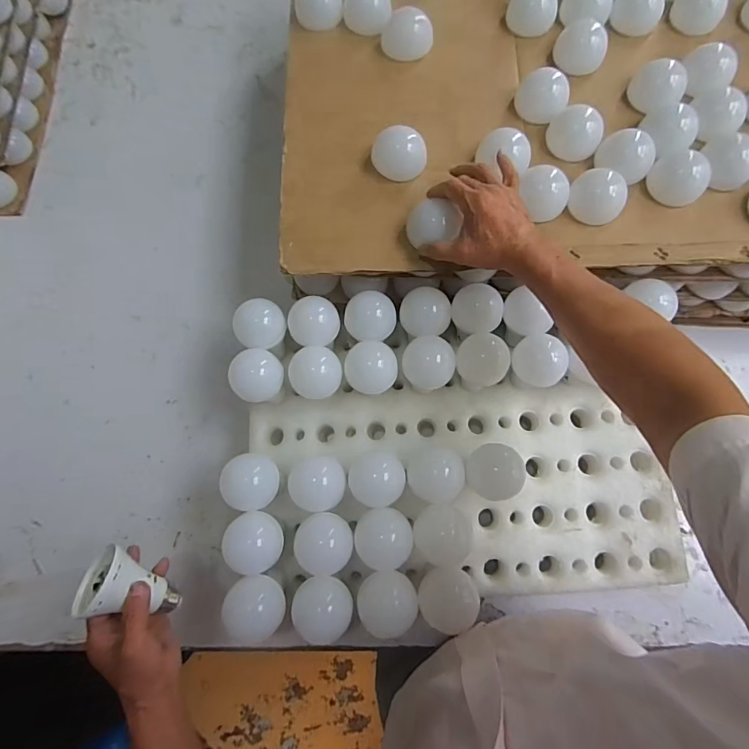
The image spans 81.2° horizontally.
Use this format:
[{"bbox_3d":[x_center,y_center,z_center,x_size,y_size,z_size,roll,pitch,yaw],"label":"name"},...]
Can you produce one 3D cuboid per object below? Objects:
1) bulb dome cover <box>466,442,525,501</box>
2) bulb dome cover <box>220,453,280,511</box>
[{"bbox_3d":[0.140,0.114,0.512,0.058,0.037,0.064,37,80,9],"label":"bulb dome cover"},{"bbox_3d":[-0.144,0.124,0.505,0.060,0.032,0.061,-2,76,0],"label":"bulb dome cover"}]

